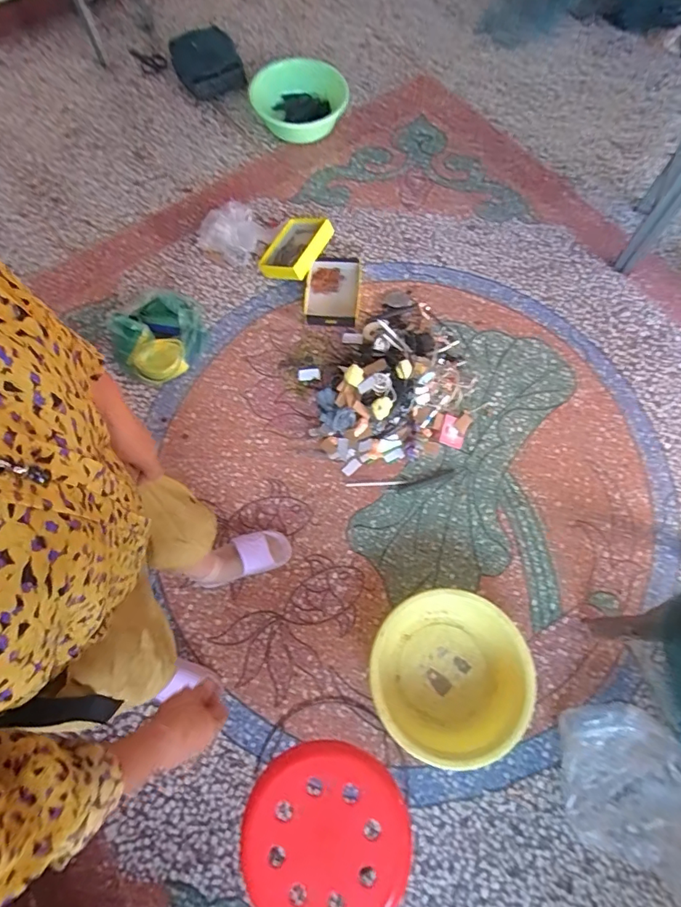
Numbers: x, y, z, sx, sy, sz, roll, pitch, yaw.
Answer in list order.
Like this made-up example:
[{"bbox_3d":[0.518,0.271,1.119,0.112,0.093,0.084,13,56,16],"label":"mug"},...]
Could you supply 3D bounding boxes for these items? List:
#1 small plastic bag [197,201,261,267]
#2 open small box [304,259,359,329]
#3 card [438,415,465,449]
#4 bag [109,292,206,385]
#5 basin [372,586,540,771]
[{"bbox_3d":[-0.348,-0.699,1.475,0.174,0.129,0.166,23,72,9],"label":"small plastic bag"},{"bbox_3d":[-0.024,-0.491,1.457,0.169,0.036,0.225,4,70,3],"label":"open small box"},{"bbox_3d":[0.312,-0.059,1.333,0.068,0.005,0.083,19,83,3],"label":"card"},{"bbox_3d":[-0.506,-0.331,1.370,0.256,0.113,0.228,-31,72,-10],"label":"bag"},{"bbox_3d":[0.245,0.495,1.080,0.344,0.100,0.337,0,70,1],"label":"basin"}]

